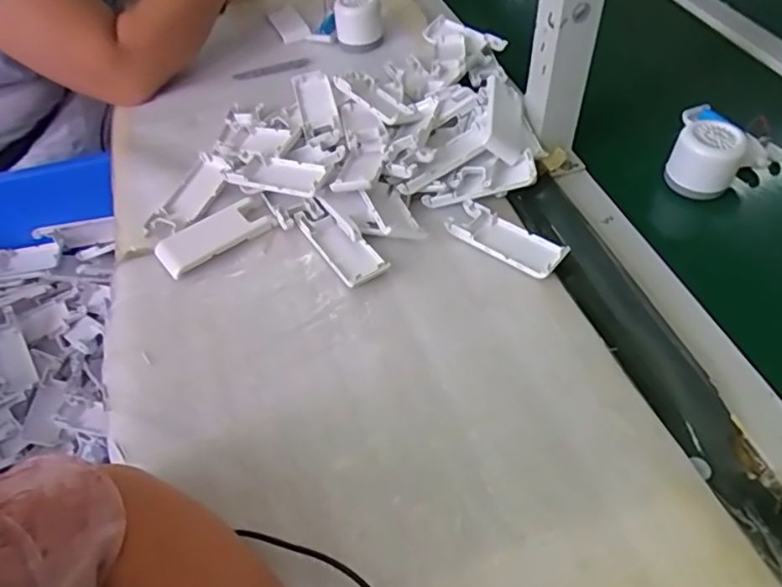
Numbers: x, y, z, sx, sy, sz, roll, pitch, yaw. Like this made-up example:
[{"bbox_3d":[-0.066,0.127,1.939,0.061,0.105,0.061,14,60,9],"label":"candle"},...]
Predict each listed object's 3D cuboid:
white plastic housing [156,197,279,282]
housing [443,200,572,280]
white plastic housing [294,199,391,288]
[{"bbox_3d":[-0.156,-0.051,0.515,0.100,0.021,0.036,-32,55,-22],"label":"white plastic housing"},{"bbox_3d":[0.100,-0.046,0.506,0.103,0.016,0.043,29,57,25],"label":"housing"},{"bbox_3d":[-0.046,-0.044,0.510,0.039,0.022,0.104,-31,55,-21],"label":"white plastic housing"}]

